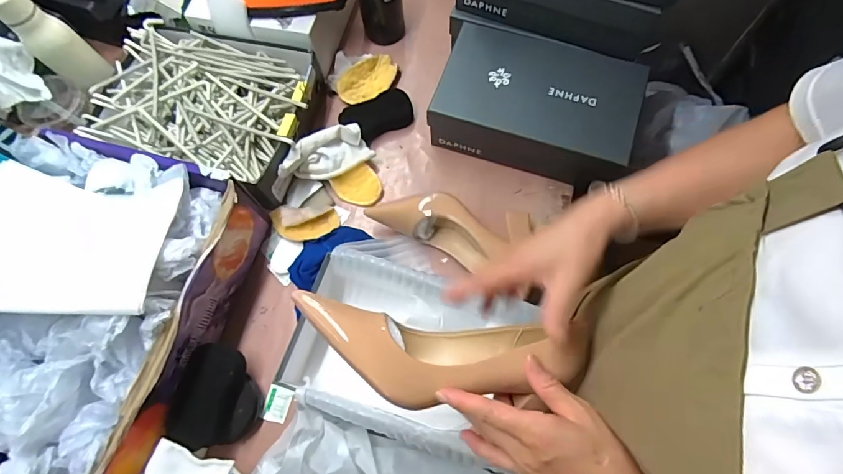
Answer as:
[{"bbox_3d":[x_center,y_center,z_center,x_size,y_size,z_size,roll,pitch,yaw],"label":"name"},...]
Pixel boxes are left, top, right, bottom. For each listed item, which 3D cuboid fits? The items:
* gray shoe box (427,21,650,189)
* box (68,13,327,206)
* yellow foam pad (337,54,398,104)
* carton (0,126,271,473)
[{"bbox_3d":[0.178,-0.210,0.679,0.283,0.114,0.178,18,71,8],"label":"gray shoe box"},{"bbox_3d":[-0.351,-0.212,0.695,0.334,0.099,0.263,14,71,7],"label":"box"},{"bbox_3d":[-0.092,-0.289,0.758,0.068,0.040,0.123,40,76,15],"label":"yellow foam pad"},{"bbox_3d":[-0.430,0.082,0.530,0.302,0.193,0.404,10,70,6],"label":"carton"}]

